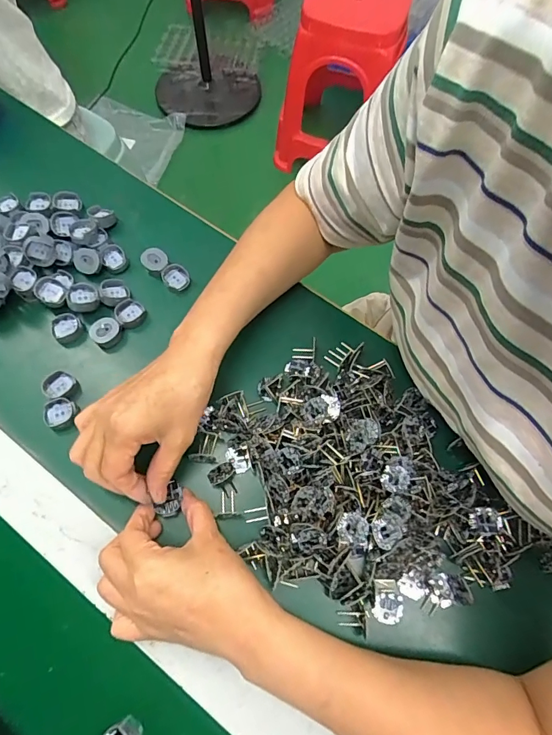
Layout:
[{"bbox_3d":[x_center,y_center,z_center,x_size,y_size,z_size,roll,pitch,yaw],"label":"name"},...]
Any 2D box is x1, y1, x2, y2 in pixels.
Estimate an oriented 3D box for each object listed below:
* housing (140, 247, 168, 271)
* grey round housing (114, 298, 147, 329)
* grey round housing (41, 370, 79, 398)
[{"bbox_3d":[-0.129,-0.115,0.444,0.025,0.013,0.026,-2,70,-2],"label":"housing"},{"bbox_3d":[-0.146,-0.054,0.424,0.029,0.012,0.029,1,70,-3],"label":"grey round housing"},{"bbox_3d":[-0.201,0.018,0.393,0.032,0.011,0.026,26,71,6],"label":"grey round housing"}]

